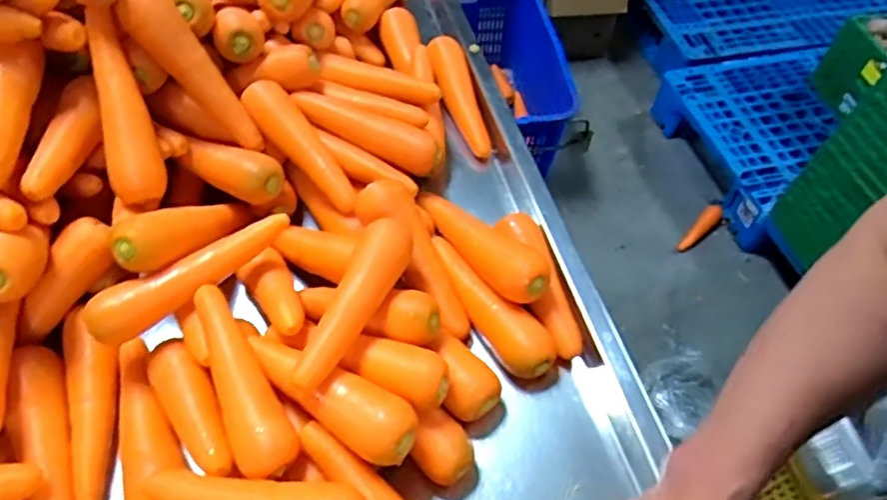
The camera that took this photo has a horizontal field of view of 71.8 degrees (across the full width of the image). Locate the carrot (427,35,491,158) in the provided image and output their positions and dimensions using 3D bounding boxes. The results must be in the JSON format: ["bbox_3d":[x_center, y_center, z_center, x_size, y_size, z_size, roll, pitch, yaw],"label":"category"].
[{"bbox_3d":[0.019,-0.183,0.737,0.039,0.034,0.170,-16,74,-14],"label":"carrot"}]

